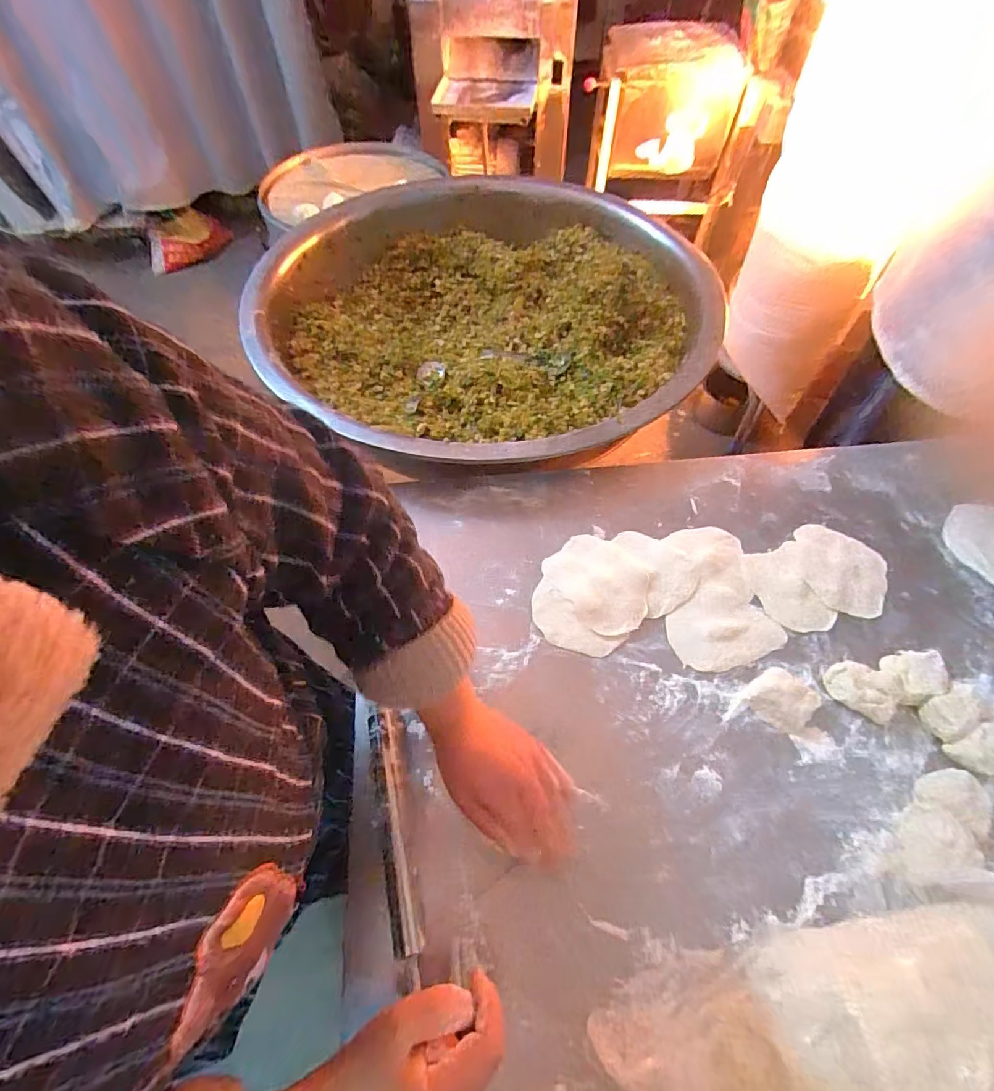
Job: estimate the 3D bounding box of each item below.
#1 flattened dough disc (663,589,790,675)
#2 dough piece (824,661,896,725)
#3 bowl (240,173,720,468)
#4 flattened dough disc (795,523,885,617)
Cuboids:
[{"bbox_3d":[0.244,0.088,0.529,0.119,0.005,0.083,-15,60,-10],"label":"flattened dough disc"},{"bbox_3d":[0.364,0.142,0.488,0.060,0.026,0.041,33,63,17],"label":"dough piece"},{"bbox_3d":[0.005,-0.404,0.842,0.695,0.173,0.668,0,60,1],"label":"bowl"},{"bbox_3d":[0.400,0.028,0.564,0.097,0.006,0.112,11,59,5],"label":"flattened dough disc"}]

